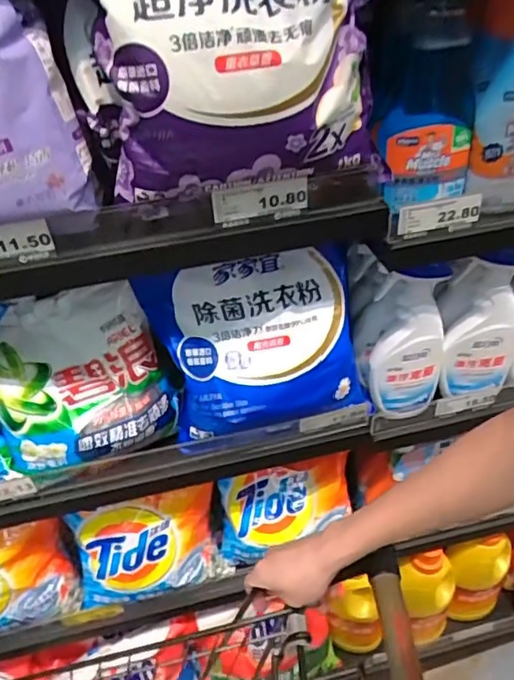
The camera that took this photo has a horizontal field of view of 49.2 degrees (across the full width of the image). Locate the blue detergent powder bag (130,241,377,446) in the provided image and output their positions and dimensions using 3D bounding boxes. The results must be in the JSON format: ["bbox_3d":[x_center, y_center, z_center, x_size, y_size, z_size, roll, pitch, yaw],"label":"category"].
[{"bbox_3d":[0.011,0.013,0.675,0.260,0.191,0.100,-10,40,-6],"label":"blue detergent powder bag"}]

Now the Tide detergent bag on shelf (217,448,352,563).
[{"bbox_3d":[0.044,0.279,0.908,0.217,0.144,0.083,-8,40,-4],"label":"Tide detergent bag on shelf"}]

